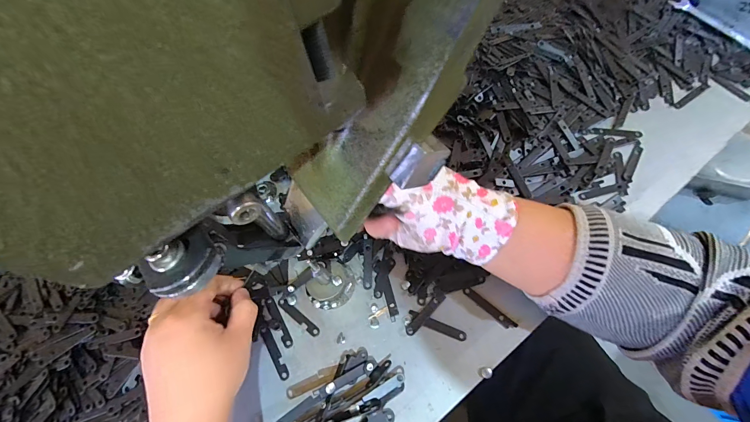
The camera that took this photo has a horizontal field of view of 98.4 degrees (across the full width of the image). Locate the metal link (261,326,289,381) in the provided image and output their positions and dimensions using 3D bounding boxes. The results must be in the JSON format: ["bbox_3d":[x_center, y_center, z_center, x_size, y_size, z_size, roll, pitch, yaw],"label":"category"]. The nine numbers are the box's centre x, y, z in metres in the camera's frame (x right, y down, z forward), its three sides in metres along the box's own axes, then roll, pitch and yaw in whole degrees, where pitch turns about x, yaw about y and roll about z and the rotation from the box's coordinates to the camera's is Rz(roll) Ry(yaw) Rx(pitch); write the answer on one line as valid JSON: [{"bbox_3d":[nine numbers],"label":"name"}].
[{"bbox_3d":[-0.092,0.130,0.298,0.009,0.004,0.051,-30,71,-9],"label":"metal link"}]

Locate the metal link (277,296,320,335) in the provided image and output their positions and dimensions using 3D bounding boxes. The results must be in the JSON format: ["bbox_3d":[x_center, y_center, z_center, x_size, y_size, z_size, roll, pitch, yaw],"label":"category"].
[{"bbox_3d":[-0.073,0.100,0.310,0.051,0.004,0.009,37,75,15],"label":"metal link"}]

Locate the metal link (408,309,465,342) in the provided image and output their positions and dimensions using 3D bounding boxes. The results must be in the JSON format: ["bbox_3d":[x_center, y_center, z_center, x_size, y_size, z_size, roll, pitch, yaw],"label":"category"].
[{"bbox_3d":[0.056,0.104,0.294,0.053,0.004,0.008,20,71,10],"label":"metal link"}]

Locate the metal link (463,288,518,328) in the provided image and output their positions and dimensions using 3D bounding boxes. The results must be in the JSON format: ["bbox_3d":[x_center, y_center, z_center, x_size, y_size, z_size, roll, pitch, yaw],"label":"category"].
[{"bbox_3d":[0.105,0.089,0.298,0.052,0.005,0.008,39,75,15],"label":"metal link"}]

